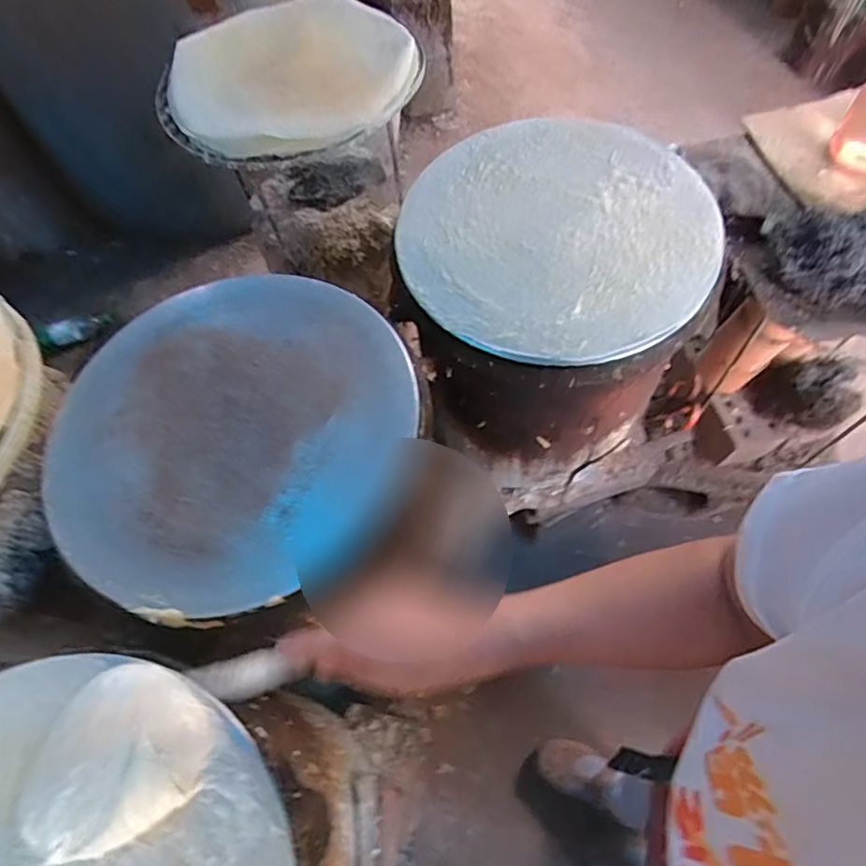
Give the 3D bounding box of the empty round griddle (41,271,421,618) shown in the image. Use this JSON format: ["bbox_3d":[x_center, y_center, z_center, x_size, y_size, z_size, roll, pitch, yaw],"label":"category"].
[{"bbox_3d":[-0.201,-0.011,0.587,0.357,0.032,0.355,-1,62,2],"label":"empty round griddle"}]

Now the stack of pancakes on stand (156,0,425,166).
[{"bbox_3d":[-0.192,-0.502,0.838,0.368,0.069,0.283,-30,65,-12],"label":"stack of pancakes on stand"}]

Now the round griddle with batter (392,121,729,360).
[{"bbox_3d":[0.143,-0.236,0.686,0.348,0.034,0.342,-1,62,2],"label":"round griddle with batter"}]

